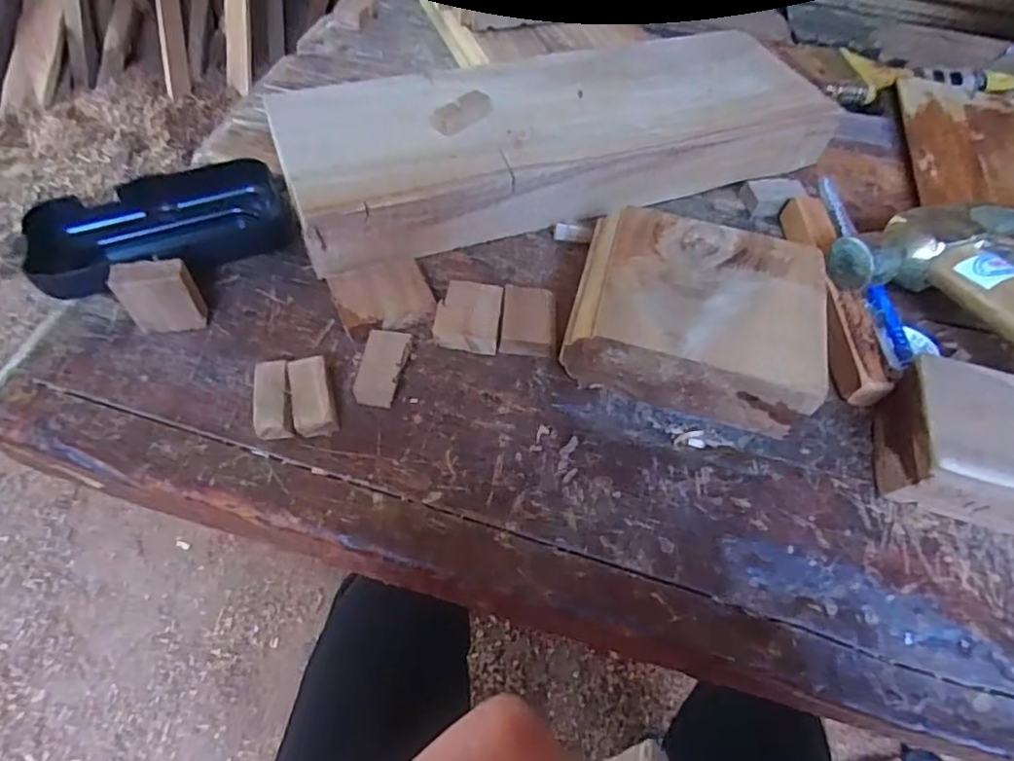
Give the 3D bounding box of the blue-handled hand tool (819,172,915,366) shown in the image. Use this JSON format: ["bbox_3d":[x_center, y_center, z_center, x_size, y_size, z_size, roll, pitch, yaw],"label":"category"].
[{"bbox_3d":[0.184,-0.061,0.313,0.012,0.006,0.134,4,56,-2],"label":"blue-handled hand tool"}]

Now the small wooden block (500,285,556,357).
[{"bbox_3d":[0.010,-0.028,0.284,0.025,0.008,0.037,6,56,-1],"label":"small wooden block"}]

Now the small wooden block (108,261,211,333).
[{"bbox_3d":[-0.149,-0.036,0.259,0.029,0.036,0.011,-13,58,-12],"label":"small wooden block"}]

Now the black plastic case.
[{"bbox_3d":[-0.168,-0.076,0.296,0.112,0.026,0.043,-21,60,-17],"label":"black plastic case"}]

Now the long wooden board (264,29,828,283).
[{"bbox_3d":[0.034,-0.143,0.346,0.316,0.041,0.115,-18,59,-16],"label":"long wooden board"}]

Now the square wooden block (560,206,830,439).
[{"bbox_3d":[0.086,-0.032,0.275,0.103,0.034,0.086,16,56,6],"label":"square wooden block"}]

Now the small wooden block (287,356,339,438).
[{"bbox_3d":[-0.081,0.007,0.252,0.016,0.013,0.033,-12,58,-12],"label":"small wooden block"}]

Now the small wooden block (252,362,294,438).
[{"bbox_3d":[-0.096,0.008,0.248,0.013,0.010,0.031,-9,57,-10],"label":"small wooden block"}]

